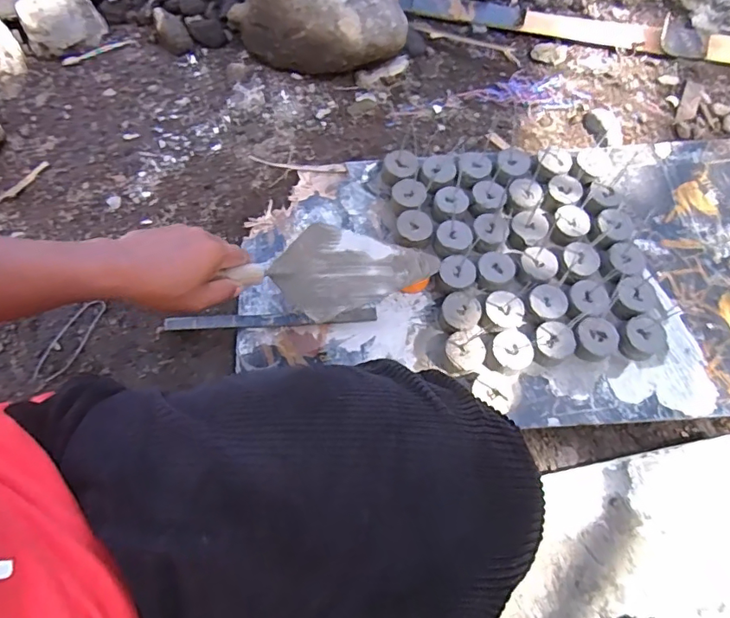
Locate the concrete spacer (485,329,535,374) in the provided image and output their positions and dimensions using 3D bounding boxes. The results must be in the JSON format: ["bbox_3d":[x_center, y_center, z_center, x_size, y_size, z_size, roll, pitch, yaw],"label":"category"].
[{"bbox_3d":[0.194,0.059,0.684,0.063,0.033,0.059,1,70,-2],"label":"concrete spacer"}]

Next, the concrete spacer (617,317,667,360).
[{"bbox_3d":[0.375,0.040,0.683,0.052,0.039,0.057,1,70,-2],"label":"concrete spacer"}]

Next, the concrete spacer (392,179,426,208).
[{"bbox_3d":[0.067,-0.174,0.783,0.051,0.030,0.045,26,71,8],"label":"concrete spacer"}]

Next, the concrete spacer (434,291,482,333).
[{"bbox_3d":[0.131,0.007,0.707,0.061,0.034,0.054,-18,71,-8],"label":"concrete spacer"}]

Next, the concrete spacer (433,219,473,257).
[{"bbox_3d":[0.131,-0.104,0.744,0.052,0.026,0.051,1,70,-2],"label":"concrete spacer"}]

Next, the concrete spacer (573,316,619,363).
[{"bbox_3d":[0.314,0.043,0.689,0.055,0.031,0.056,-4,70,-3],"label":"concrete spacer"}]

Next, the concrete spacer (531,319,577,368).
[{"bbox_3d":[0.255,0.047,0.686,0.051,0.036,0.052,1,70,-2],"label":"concrete spacer"}]

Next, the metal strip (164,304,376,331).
[{"bbox_3d":[-0.133,0.015,0.715,0.294,0.004,0.024,-4,78,-4],"label":"metal strip"}]

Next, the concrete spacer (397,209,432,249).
[{"bbox_3d":[0.074,-0.114,0.752,0.050,0.042,0.053,4,70,0],"label":"concrete spacer"}]

